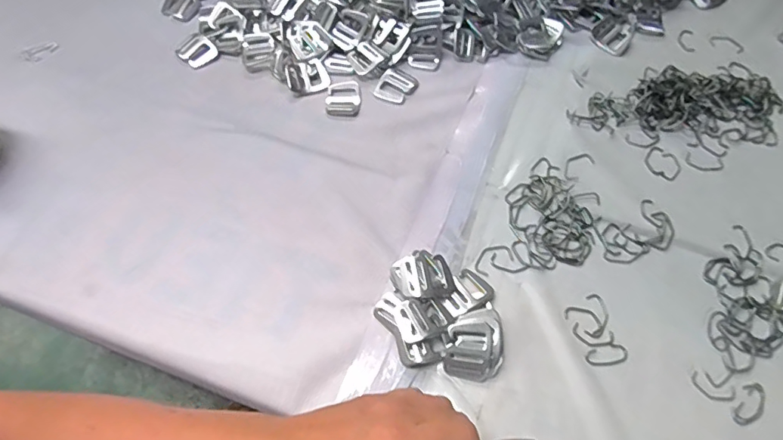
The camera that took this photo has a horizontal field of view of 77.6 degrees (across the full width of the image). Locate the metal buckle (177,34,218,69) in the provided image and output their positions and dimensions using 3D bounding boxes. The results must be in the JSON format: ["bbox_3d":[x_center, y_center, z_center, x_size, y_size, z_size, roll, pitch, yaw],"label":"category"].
[{"bbox_3d":[-0.223,-0.194,0.558,0.040,0.006,0.041,-37,69,-16],"label":"metal buckle"}]

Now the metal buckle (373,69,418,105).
[{"bbox_3d":[0.004,-0.145,0.531,0.038,0.004,0.042,26,67,13],"label":"metal buckle"}]

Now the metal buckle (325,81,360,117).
[{"bbox_3d":[-0.053,-0.133,0.530,0.036,0.004,0.046,-1,64,0],"label":"metal buckle"}]

